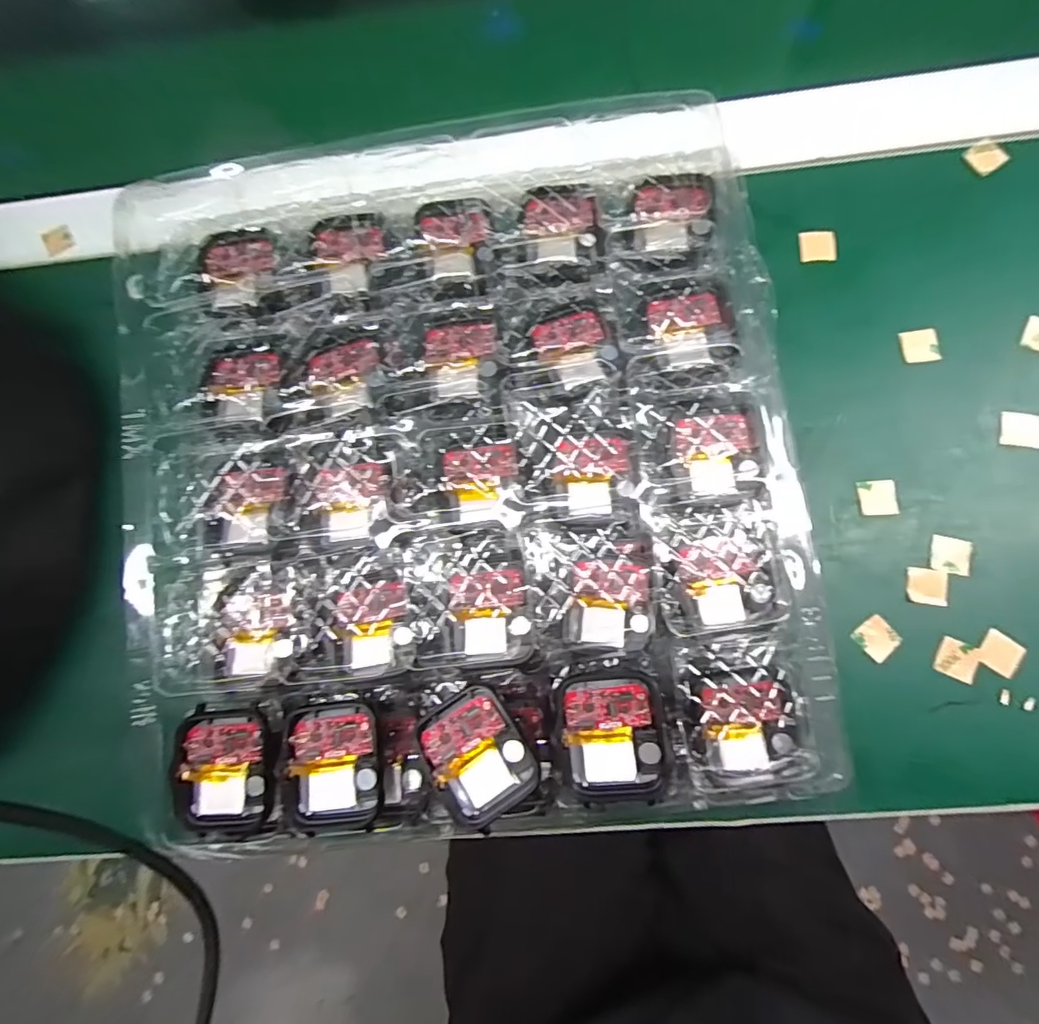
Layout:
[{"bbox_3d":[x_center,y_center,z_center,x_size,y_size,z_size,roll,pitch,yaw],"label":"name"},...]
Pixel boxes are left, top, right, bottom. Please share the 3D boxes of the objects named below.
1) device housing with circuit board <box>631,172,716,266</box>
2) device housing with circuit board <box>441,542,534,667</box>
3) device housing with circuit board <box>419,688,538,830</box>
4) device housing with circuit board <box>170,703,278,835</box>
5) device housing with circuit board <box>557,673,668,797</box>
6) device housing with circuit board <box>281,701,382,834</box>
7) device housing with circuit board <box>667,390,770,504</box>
[{"bbox_3d":[0.069,-0.129,0.226,0.035,0.008,0.040,-3,80,4],"label":"device housing with circuit board"},{"bbox_3d":[-0.014,0.037,0.200,0.034,0.008,0.047,-4,80,4],"label":"device housing with circuit board"},{"bbox_3d":[-0.015,0.089,0.186,0.034,0.007,0.043,-31,80,-1],"label":"device housing with circuit board"},{"bbox_3d":[-0.112,0.101,0.195,0.040,0.010,0.048,0,81,5],"label":"device housing with circuit board"},{"bbox_3d":[0.033,0.081,0.187,0.036,0.013,0.043,-6,80,4],"label":"device housing with circuit board"},{"bbox_3d":[-0.069,0.096,0.193,0.037,0.014,0.044,-5,80,4],"label":"device housing with circuit board"},{"bbox_3d":[0.081,-0.026,0.207,0.037,0.014,0.044,-4,80,4],"label":"device housing with circuit board"}]

